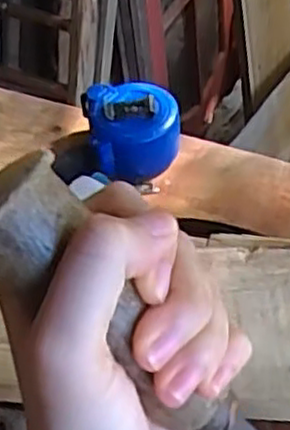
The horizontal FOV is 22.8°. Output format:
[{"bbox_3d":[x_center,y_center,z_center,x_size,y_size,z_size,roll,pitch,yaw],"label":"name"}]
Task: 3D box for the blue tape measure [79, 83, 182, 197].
[{"bbox_3d":[-0.008,-0.057,0.487,0.062,0.040,0.072,-12,48,-7],"label":"blue tape measure"}]

